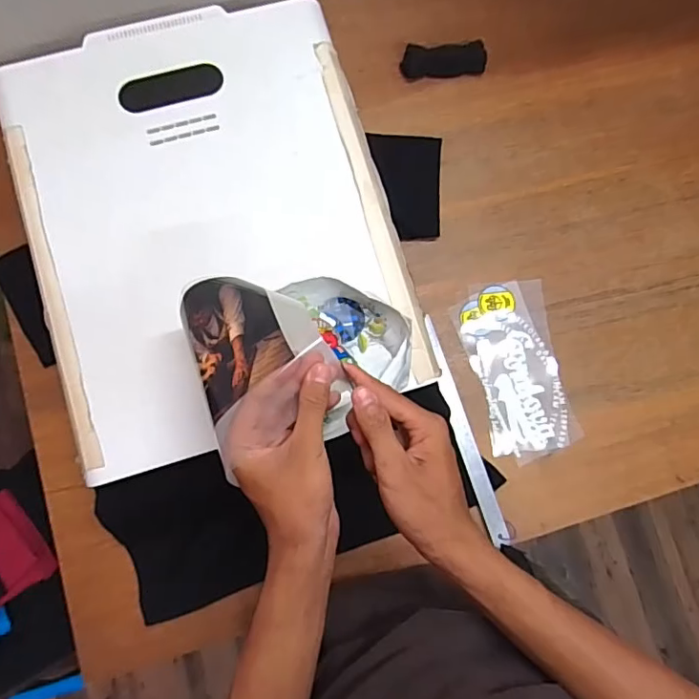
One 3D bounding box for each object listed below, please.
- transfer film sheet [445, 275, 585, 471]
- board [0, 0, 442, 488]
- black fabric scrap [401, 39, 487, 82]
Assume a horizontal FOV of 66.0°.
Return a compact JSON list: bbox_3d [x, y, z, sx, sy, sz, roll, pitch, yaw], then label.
[{"bbox_3d":[0.239,0.027,0.769,0.129,0.011,0.250,-12,81,-5],"label":"transfer film sheet"},{"bbox_3d":[-0.158,-0.152,0.611,0.397,0.031,0.494,-17,84,-7],"label":"board"},{"bbox_3d":[0.146,-0.448,0.838,0.130,0.031,0.047,-9,81,-4],"label":"black fabric scrap"}]

